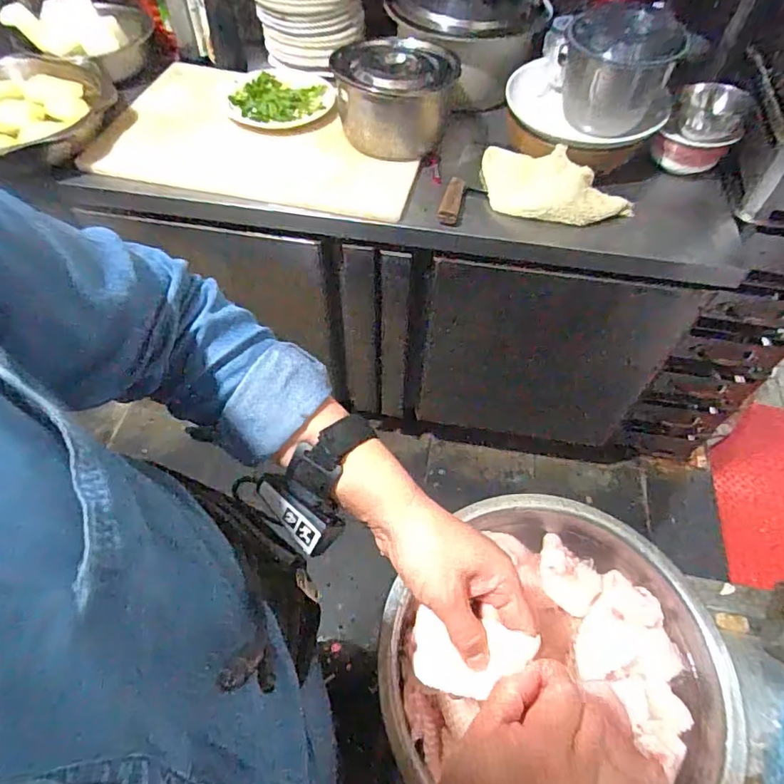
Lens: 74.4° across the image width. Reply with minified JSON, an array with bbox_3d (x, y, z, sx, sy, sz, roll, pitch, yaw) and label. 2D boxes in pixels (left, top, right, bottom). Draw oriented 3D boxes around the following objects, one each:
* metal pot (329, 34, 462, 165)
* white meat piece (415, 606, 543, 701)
[{"bbox_3d":[0.014,-0.539,0.937,0.203,0.137,0.225,19,58,11],"label":"metal pot"},{"bbox_3d":[0.049,0.179,0.355,0.090,0.019,0.051,-9,44,38],"label":"white meat piece"}]

